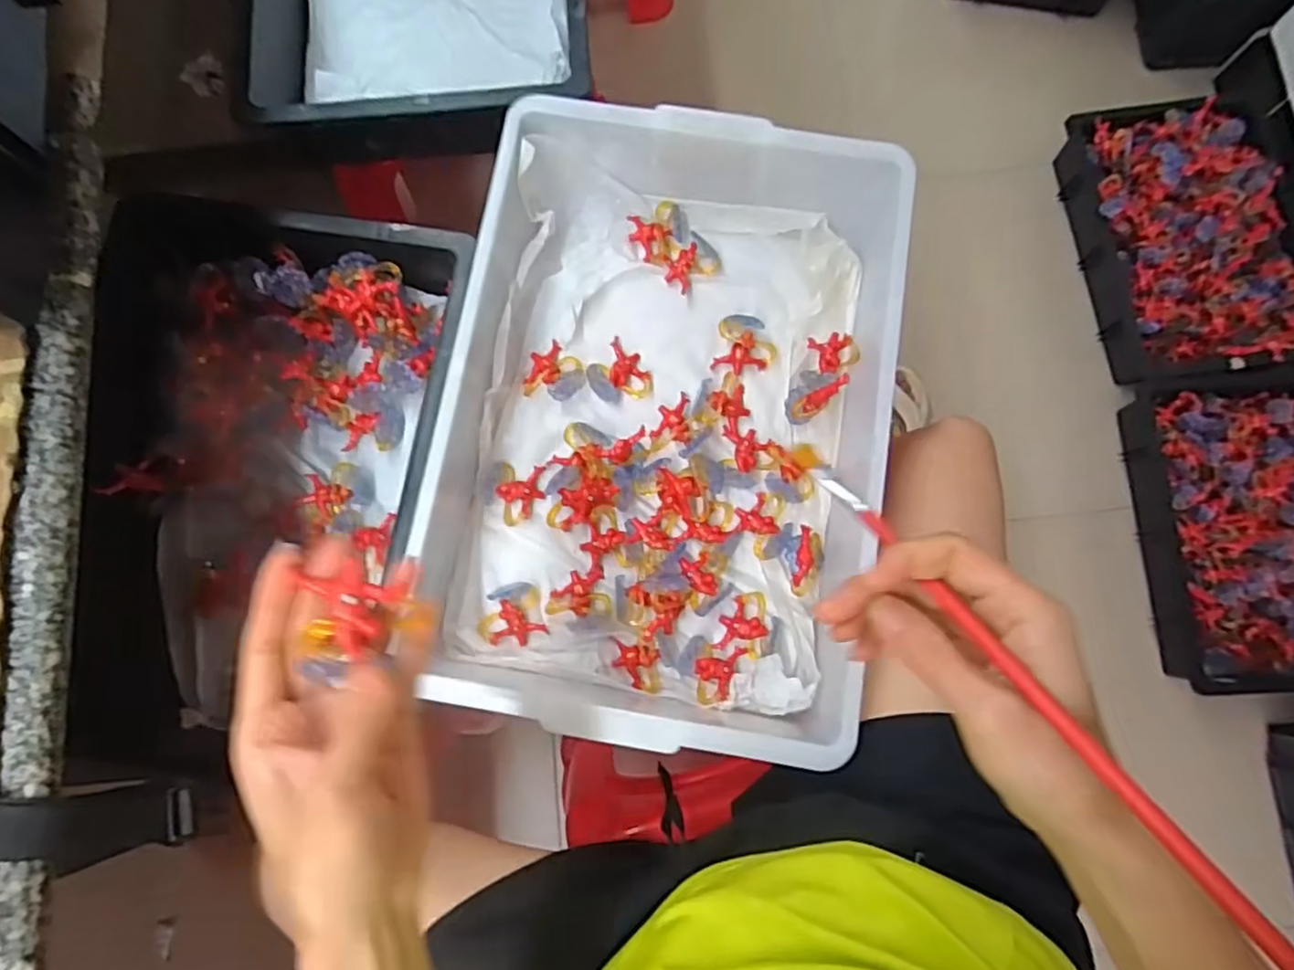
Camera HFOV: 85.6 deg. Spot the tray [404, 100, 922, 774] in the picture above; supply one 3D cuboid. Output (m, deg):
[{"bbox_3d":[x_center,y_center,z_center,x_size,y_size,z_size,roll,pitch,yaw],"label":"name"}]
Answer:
[{"bbox_3d":[0.016,-0.059,0.588,0.335,0.108,0.494,10,79,3],"label":"tray"}]

